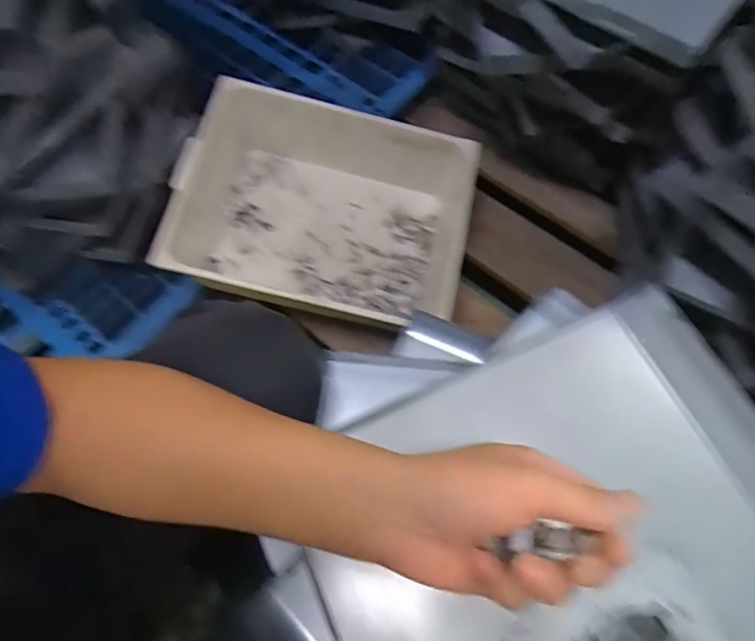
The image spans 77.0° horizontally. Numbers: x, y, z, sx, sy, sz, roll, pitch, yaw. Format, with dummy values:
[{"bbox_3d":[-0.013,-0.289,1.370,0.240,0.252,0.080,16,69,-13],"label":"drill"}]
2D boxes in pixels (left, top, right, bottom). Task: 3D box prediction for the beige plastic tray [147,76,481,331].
[{"bbox_3d":[-0.068,-0.135,0.668,0.364,0.167,0.277,10,68,3],"label":"beige plastic tray"}]

